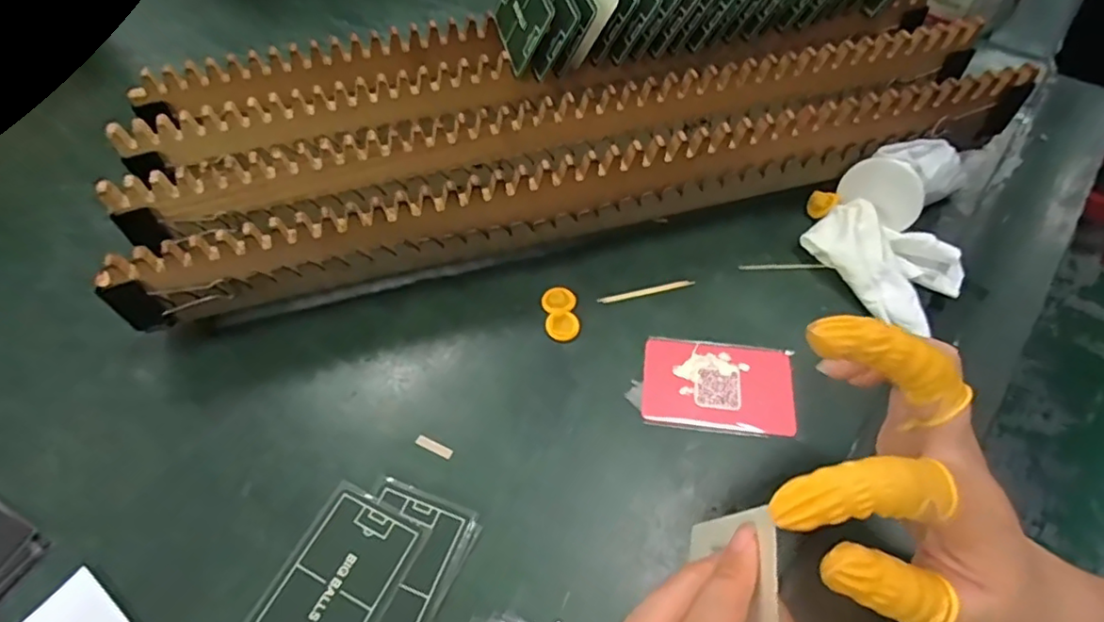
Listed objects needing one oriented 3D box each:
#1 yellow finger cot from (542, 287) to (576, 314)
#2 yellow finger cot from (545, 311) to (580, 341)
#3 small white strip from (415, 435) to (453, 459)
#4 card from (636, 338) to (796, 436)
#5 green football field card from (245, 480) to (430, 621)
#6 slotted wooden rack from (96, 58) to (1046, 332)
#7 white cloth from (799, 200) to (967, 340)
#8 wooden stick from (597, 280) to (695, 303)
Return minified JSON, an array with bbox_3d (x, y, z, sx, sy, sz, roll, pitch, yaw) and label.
[{"bbox_3d":[0.004,-0.007,0.384,0.021,0.004,0.021,-1,56,1],"label":"yellow finger cot"},{"bbox_3d":[0.007,0.010,0.374,0.020,0.005,0.019,-1,56,1],"label":"yellow finger cot"},{"bbox_3d":[-0.066,0.076,0.334,0.023,0.004,0.006,22,61,14],"label":"small white strip"},{"bbox_3d":[0.098,0.043,0.352,0.085,0.004,0.054,7,56,6],"label":"card"},{"bbox_3d":[-0.107,0.134,0.293,0.056,0.004,0.087,21,59,15],"label":"green football field card"},{"bbox_3d":[0.026,-0.086,0.389,0.566,0.081,0.061,-13,57,-7],"label":"slotted wooden rack"},{"bbox_3d":[0.214,-0.035,0.383,0.068,0.033,0.089,-40,64,-22],"label":"white cloth"},{"bbox_3d":[0.062,-0.013,0.389,0.064,0.004,0.005,-12,58,-7],"label":"wooden stick"}]

